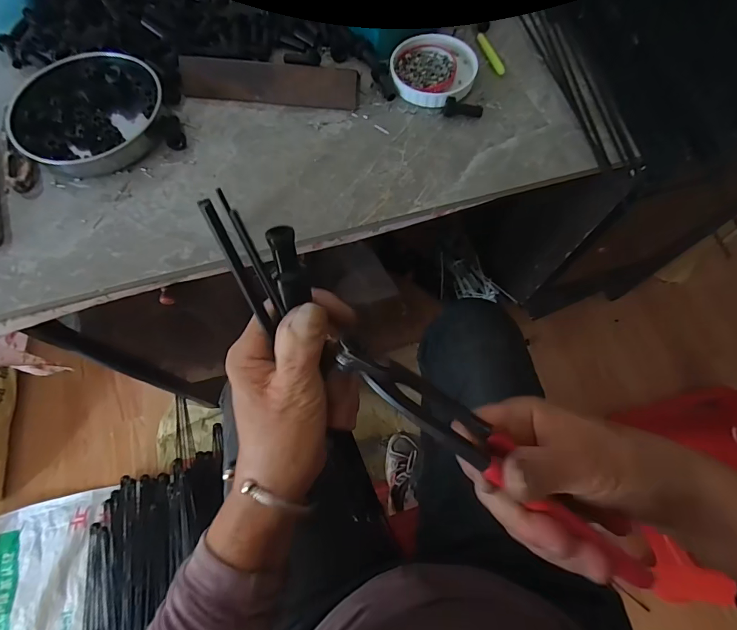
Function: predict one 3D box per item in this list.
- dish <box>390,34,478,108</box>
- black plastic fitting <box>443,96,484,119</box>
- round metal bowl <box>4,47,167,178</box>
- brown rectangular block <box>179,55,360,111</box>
[{"bbox_3d":[0.070,-0.263,0.428,0.088,0.015,0.092,0,69,0],"label":"dish"},{"bbox_3d":[0.096,-0.210,0.402,0.038,0.012,0.015,4,69,1],"label":"black plastic fitting"},{"bbox_3d":[-0.275,-0.200,0.394,0.139,0.025,0.135,0,69,0],"label":"round metal bowl"},{"bbox_3d":[-0.102,-0.238,0.410,0.182,0.038,0.013,6,29,2],"label":"brown rectangular block"}]

